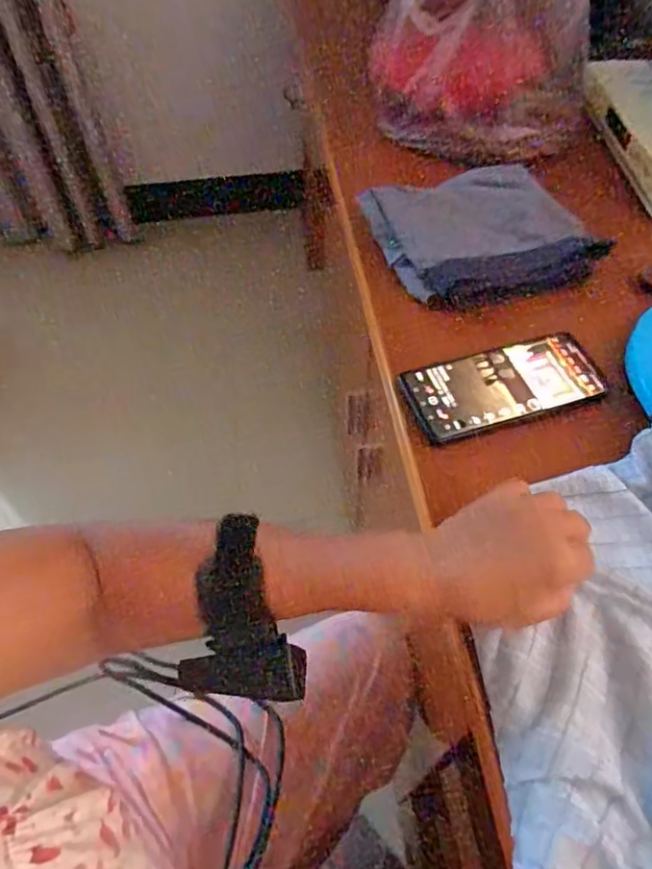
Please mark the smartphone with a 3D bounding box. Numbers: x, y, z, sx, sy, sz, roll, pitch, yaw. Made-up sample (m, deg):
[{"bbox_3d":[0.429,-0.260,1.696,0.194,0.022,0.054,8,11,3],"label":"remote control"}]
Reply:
[{"bbox_3d":[0.146,-0.041,0.494,0.159,0.012,0.071,-17,57,-7],"label":"smartphone"}]

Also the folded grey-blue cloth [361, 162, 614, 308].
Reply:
[{"bbox_3d":[0.156,-0.202,0.589,0.198,0.025,0.181,-20,57,-9],"label":"folded grey-blue cloth"}]

